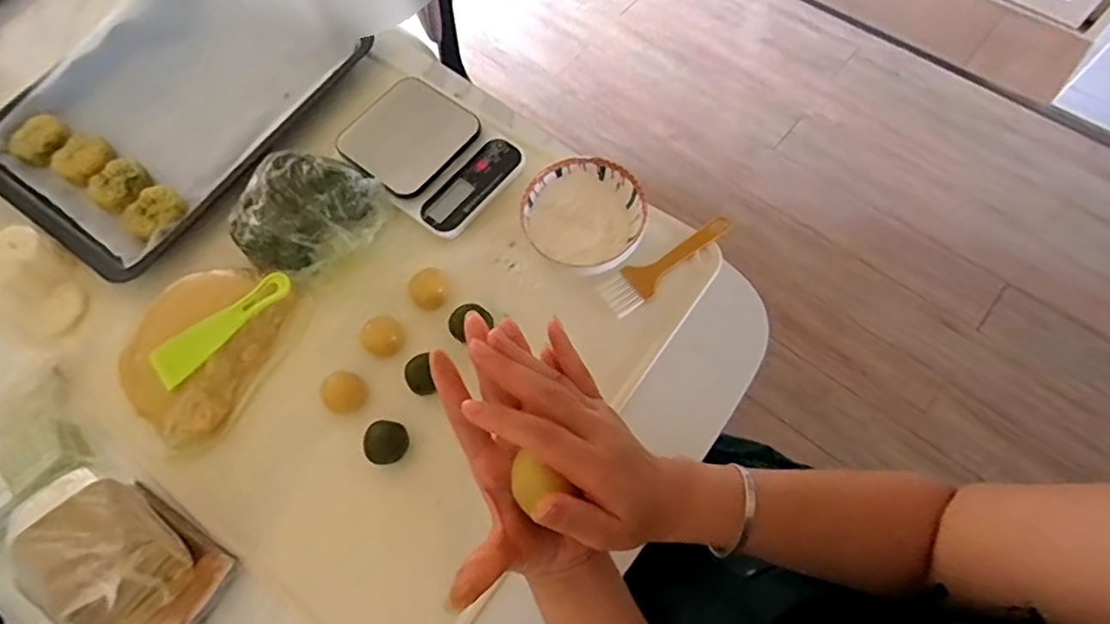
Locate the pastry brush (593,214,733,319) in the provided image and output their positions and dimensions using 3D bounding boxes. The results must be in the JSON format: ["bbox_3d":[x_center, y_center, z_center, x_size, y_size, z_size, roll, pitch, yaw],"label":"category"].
[{"bbox_3d":[0.109,-0.049,0.593,0.146,0.014,0.037,-36,69,-10],"label":"pastry brush"}]

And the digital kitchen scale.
[{"bbox_3d":[-0.134,-0.169,0.635,0.174,0.023,0.125,35,74,17],"label":"digital kitchen scale"}]

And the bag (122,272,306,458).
[{"bbox_3d":[-0.326,0.036,0.566,0.122,0.031,0.167,20,71,13],"label":"bag"}]

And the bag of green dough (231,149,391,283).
[{"bbox_3d":[-0.247,-0.104,0.592,0.140,0.059,0.121,-41,70,-12],"label":"bag of green dough"}]

